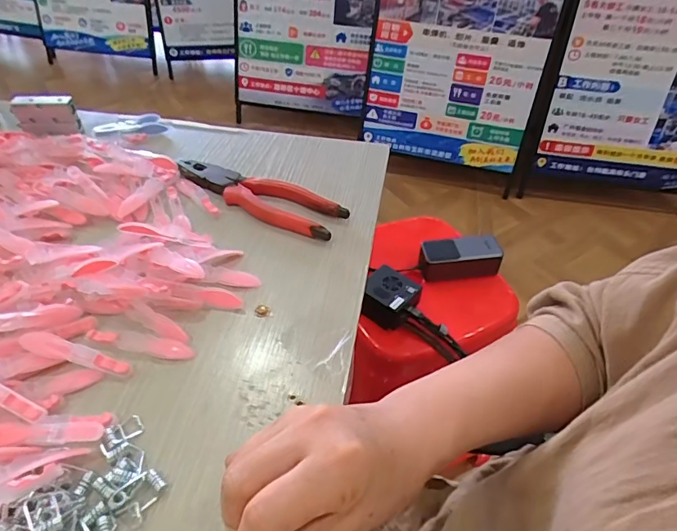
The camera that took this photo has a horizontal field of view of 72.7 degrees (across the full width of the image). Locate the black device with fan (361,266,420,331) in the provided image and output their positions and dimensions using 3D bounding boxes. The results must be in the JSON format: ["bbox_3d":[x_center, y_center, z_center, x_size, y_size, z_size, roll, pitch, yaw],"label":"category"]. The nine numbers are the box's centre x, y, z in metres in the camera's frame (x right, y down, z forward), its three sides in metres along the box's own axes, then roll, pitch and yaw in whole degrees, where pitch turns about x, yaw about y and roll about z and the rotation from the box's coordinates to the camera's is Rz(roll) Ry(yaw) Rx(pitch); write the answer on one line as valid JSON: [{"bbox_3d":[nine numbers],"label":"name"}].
[{"bbox_3d":[0.073,0.047,0.682,0.076,0.045,0.078,26,49,21],"label":"black device with fan"}]

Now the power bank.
[{"bbox_3d":[0.196,-0.012,0.746,0.130,0.048,0.051,-3,45,-5],"label":"power bank"}]

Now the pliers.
[{"bbox_3d":[-0.079,-0.070,0.437,0.181,0.016,0.043,26,51,19],"label":"pliers"}]

